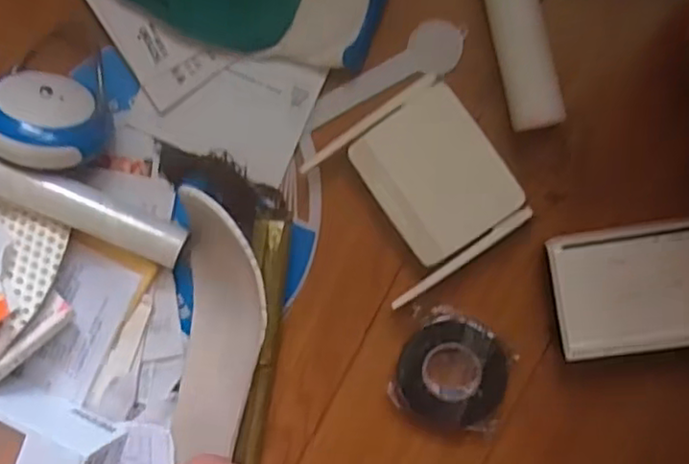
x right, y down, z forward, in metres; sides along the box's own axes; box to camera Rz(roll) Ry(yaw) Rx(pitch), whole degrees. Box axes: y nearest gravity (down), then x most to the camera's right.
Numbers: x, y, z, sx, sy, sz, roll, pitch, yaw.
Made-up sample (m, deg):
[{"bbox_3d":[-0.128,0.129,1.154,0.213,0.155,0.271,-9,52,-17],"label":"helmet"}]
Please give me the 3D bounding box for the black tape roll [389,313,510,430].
[{"bbox_3d":[0.083,0.108,0.500,0.083,0.018,0.084,0,90,9],"label":"black tape roll"}]

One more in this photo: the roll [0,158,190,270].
[{"bbox_3d":[-0.223,-0.025,0.512,0.203,0.040,0.040,24,96,-9],"label":"roll"}]

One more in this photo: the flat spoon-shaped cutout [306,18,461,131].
[{"bbox_3d":[0.032,-0.120,0.514,0.132,0.010,0.039,-33,86,7],"label":"flat spoon-shaped cutout"}]

